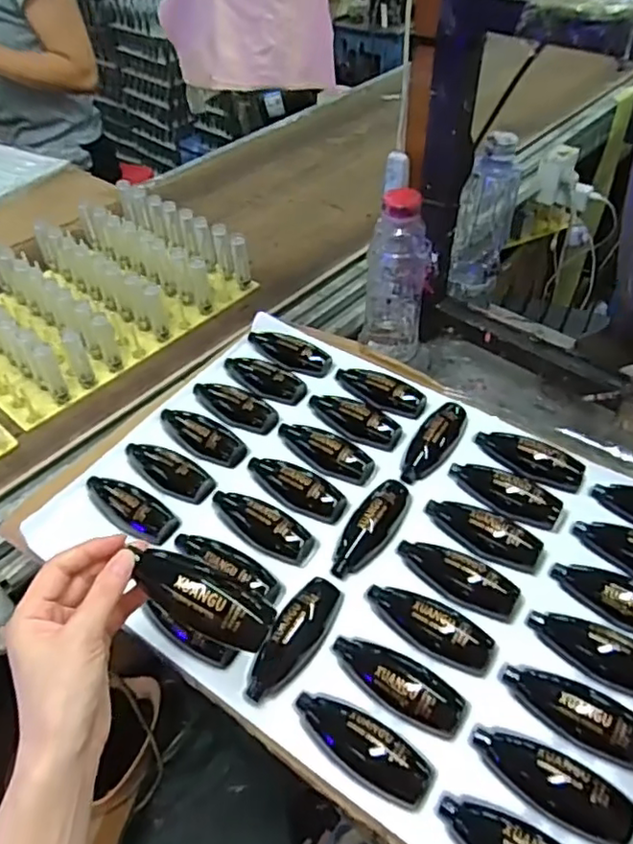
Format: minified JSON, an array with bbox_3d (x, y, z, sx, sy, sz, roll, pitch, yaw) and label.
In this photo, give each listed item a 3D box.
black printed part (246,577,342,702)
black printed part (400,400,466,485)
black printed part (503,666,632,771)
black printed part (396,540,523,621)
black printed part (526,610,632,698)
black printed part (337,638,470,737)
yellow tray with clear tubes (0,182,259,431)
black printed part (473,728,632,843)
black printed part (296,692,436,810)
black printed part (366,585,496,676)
[{"bbox_3d":[-0.018,0.167,0.478,0.036,0.026,0.100,27,50,22],"label":"black printed part"},{"bbox_3d":[0.115,0.016,0.601,0.039,0.023,0.108,27,50,22],"label":"black printed part"},{"bbox_3d":[0.185,0.201,0.429,0.102,0.029,0.039,25,49,20],"label":"black printed part"},{"bbox_3d":[0.117,0.123,0.509,0.103,0.022,0.043,29,51,24],"label":"black printed part"},{"bbox_3d":[0.212,0.171,0.457,0.104,0.030,0.037,25,50,21],"label":"black printed part"},{"bbox_3d":[0.061,0.191,0.454,0.106,0.023,0.038,25,49,20],"label":"black printed part"},{"bbox_3d":[-0.335,-0.194,0.873,0.306,0.104,0.369,33,53,27],"label":"yellow tray with clear tubes"},{"bbox_3d":[0.155,0.235,0.404,0.100,0.031,0.039,20,48,17],"label":"black printed part"},{"bbox_3d":[0.030,0.226,0.428,0.104,0.024,0.040,24,68,25],"label":"black printed part"},{"bbox_3d":[0.089,0.155,0.480,0.104,0.024,0.044,26,50,22],"label":"black printed part"}]

